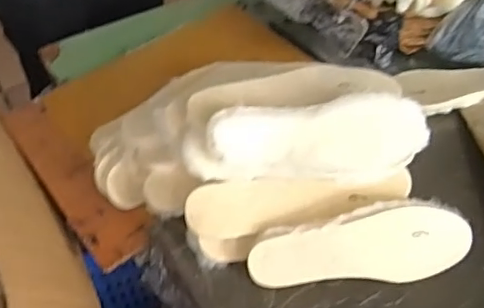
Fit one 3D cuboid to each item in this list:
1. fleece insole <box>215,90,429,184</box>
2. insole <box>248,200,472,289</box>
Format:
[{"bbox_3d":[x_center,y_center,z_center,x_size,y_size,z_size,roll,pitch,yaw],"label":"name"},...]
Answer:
[{"bbox_3d":[0.096,-0.016,0.684,0.266,0.098,0.032,-6,13,-12],"label":"fleece insole"},{"bbox_3d":[0.146,0.107,0.675,0.264,0.097,0.017,-2,15,-6],"label":"insole"}]

